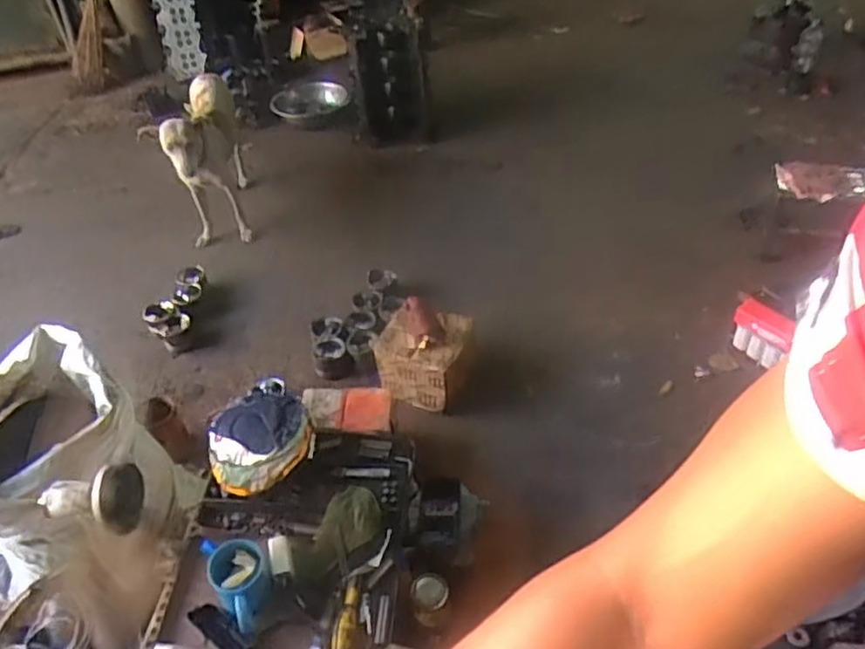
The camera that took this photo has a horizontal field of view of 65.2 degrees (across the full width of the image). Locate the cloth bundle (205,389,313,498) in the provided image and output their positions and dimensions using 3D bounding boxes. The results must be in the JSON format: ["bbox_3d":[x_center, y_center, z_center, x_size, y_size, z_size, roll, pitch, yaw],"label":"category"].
[{"bbox_3d":[-0.305,0.195,1.188,0.171,0.066,0.180,-3,43,2],"label":"cloth bundle"}]

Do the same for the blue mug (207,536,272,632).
[{"bbox_3d":[-0.286,0.396,1.040,0.091,0.092,0.105,-32,49,-26],"label":"blue mug"}]

